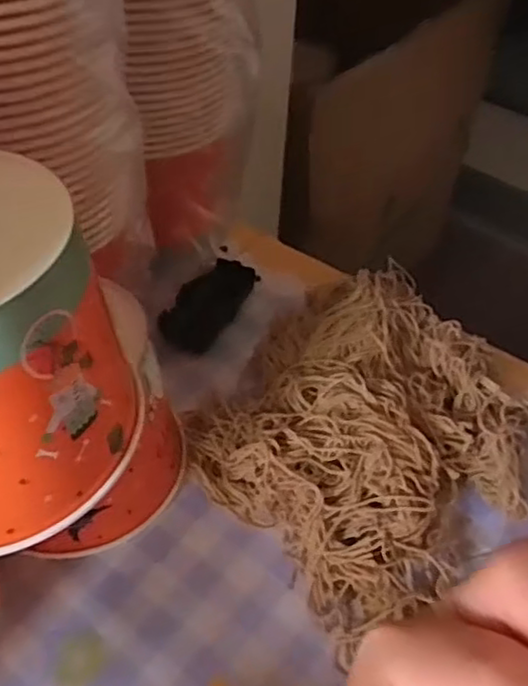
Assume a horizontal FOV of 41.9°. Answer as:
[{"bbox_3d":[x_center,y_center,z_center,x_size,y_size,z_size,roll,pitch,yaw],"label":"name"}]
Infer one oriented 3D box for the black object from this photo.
[{"bbox_3d":[-0.050,-0.037,0.628,0.051,0.015,0.101,39,78,-6],"label":"black object"}]

